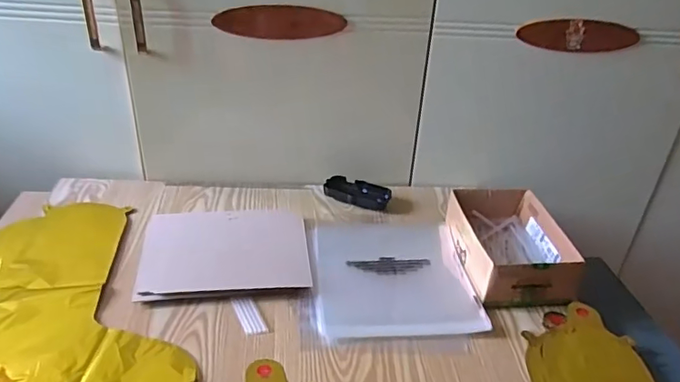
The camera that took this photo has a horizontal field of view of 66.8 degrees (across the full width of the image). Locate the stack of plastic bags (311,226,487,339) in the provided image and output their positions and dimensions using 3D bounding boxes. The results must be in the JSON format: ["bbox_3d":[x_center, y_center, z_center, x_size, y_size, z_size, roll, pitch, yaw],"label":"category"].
[{"bbox_3d":[0.069,0.103,0.698,0.203,0.015,0.233,0,31,-5],"label":"stack of plastic bags"}]

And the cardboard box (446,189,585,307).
[{"bbox_3d":[0.232,0.071,0.709,0.136,0.063,0.186,-1,31,-7],"label":"cardboard box"}]

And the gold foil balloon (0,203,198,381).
[{"bbox_3d":[-0.331,0.133,0.612,0.225,0.011,0.411,-12,34,-23],"label":"gold foil balloon"}]

